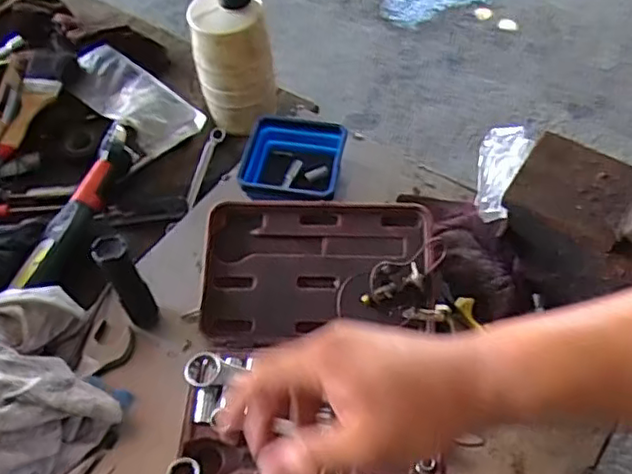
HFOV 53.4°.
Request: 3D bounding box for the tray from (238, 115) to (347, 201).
[{"bbox_3d":[-0.030,-0.074,0.753,0.114,0.065,0.124,7,54,8],"label":"tray"}]

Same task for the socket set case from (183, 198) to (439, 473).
[{"bbox_3d":[-0.005,0.100,0.604,0.234,0.050,0.310,3,54,5],"label":"socket set case"}]

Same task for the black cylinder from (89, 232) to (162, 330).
[{"bbox_3d":[-0.183,0.047,0.615,0.030,0.130,0.025,-22,56,-13],"label":"black cylinder"}]

